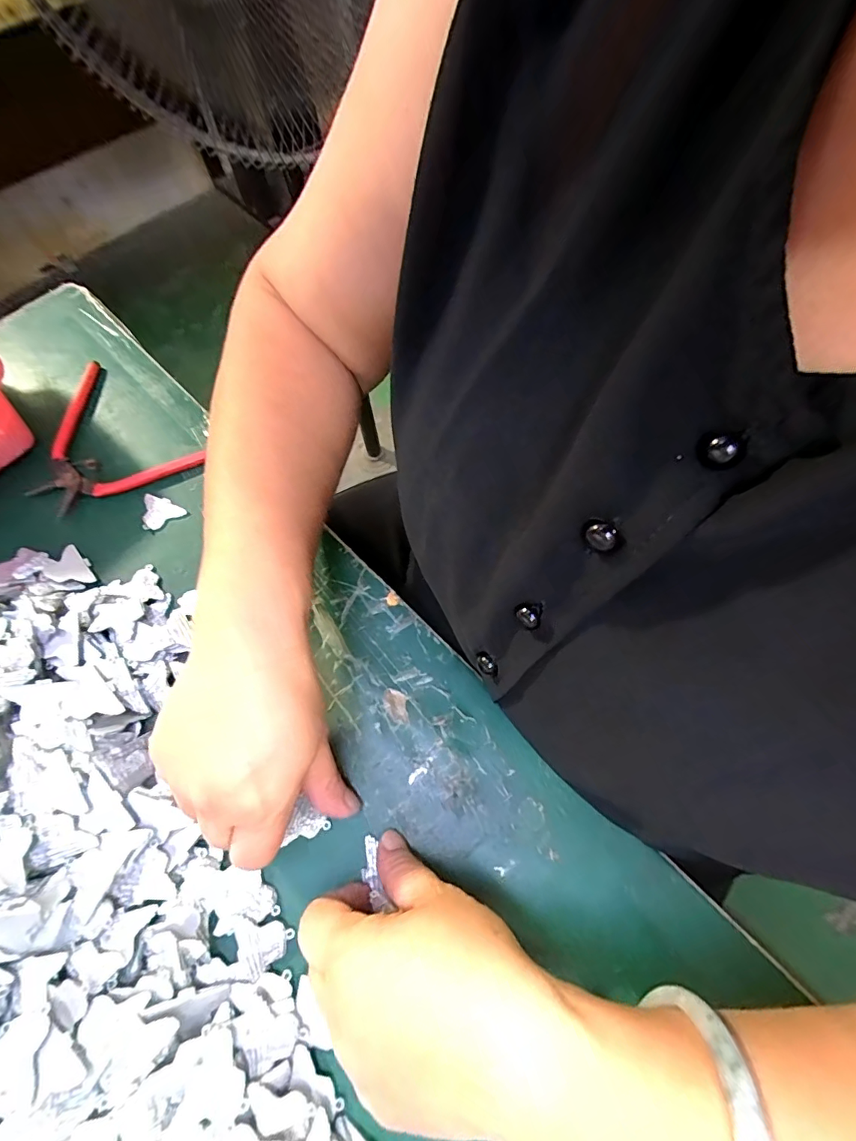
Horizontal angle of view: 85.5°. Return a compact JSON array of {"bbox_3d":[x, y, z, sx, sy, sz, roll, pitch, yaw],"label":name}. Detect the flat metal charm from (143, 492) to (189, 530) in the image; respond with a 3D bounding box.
[{"bbox_3d":[-0.198,-0.043,0.337,0.034,0.004,0.027,34,73,15],"label":"flat metal charm"}]

